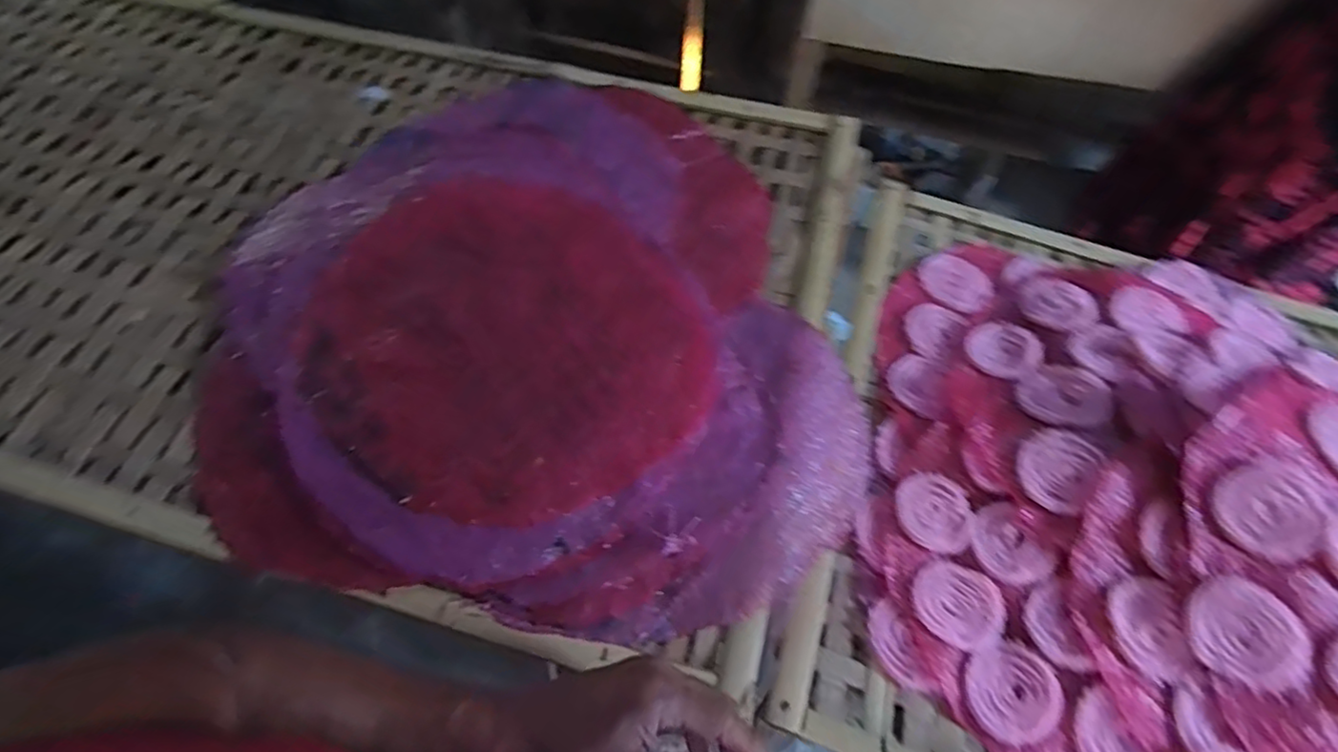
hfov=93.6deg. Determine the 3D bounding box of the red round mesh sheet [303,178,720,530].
[{"bbox_3d":[-0.145,-0.040,0.567,0.313,0.032,0.354,-37,68,-17],"label":"red round mesh sheet"}]

